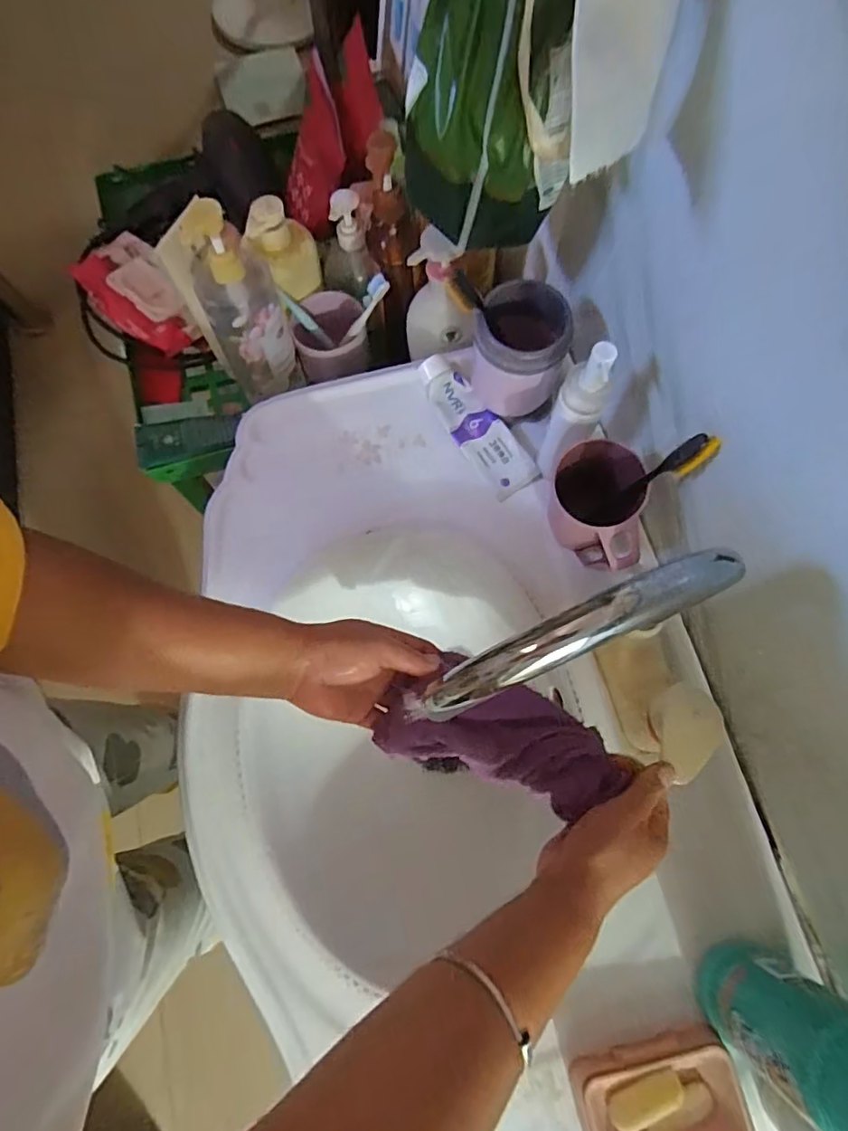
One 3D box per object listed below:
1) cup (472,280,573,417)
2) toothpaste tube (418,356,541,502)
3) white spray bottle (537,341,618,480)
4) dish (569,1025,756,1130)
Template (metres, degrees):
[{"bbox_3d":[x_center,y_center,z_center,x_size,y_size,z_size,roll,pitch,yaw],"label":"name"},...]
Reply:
[{"bbox_3d":[0.091,-0.204,0.556,0.082,0.121,0.093,8,74,4],"label":"cup"},{"bbox_3d":[0.053,-0.148,0.599,0.051,0.030,0.166,-34,76,-8],"label":"toothpaste tube"},{"bbox_3d":[0.133,-0.130,0.510,0.038,0.175,0.036,0,73,1],"label":"white spray bottle"},{"bbox_3d":[0.178,0.407,0.428,0.118,0.029,0.080,-16,74,-3],"label":"dish"}]

